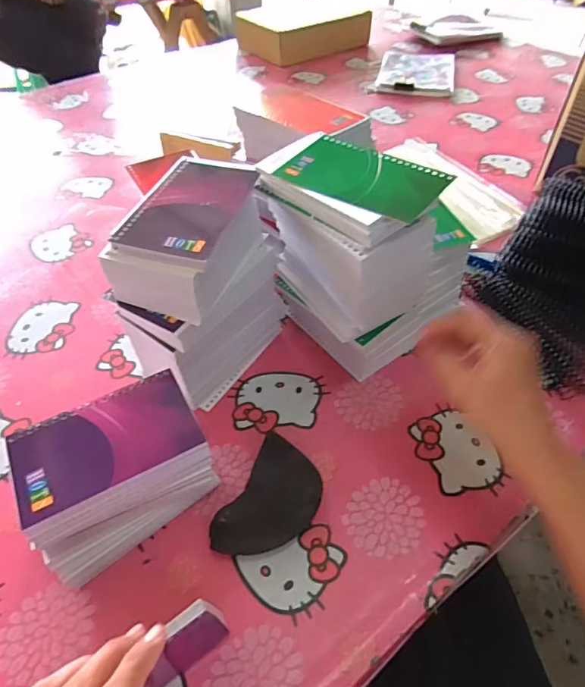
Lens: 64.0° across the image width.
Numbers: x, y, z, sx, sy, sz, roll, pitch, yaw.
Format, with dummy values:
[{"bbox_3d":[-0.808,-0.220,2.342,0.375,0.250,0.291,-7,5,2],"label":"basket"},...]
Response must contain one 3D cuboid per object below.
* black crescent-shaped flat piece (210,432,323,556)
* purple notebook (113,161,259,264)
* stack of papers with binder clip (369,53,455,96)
[{"bbox_3d":[-0.017,0.132,0.384,0.065,0.027,0.099,23,53,22],"label":"black crescent-shaped flat piece"},{"bbox_3d":[-0.083,-0.116,0.392,0.078,0.008,0.122,12,50,13],"label":"purple notebook"},{"bbox_3d":[0.279,-0.616,1.047,0.162,0.019,0.249,10,50,11],"label":"stack of papers with binder clip"}]

